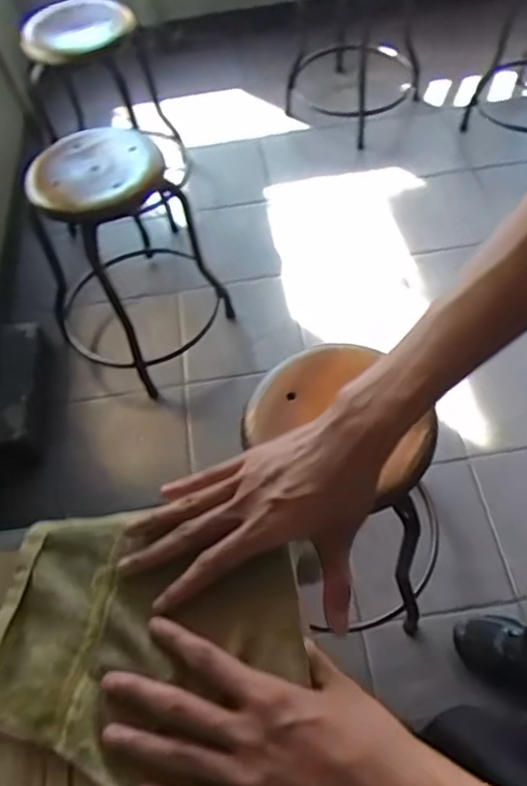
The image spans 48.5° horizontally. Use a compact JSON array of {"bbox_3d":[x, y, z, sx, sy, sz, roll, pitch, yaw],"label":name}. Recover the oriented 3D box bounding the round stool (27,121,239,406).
[{"bbox_3d":[-0.263,-0.287,1.207,0.356,0.491,0.329,-2,58,3],"label":"round stool"}]

